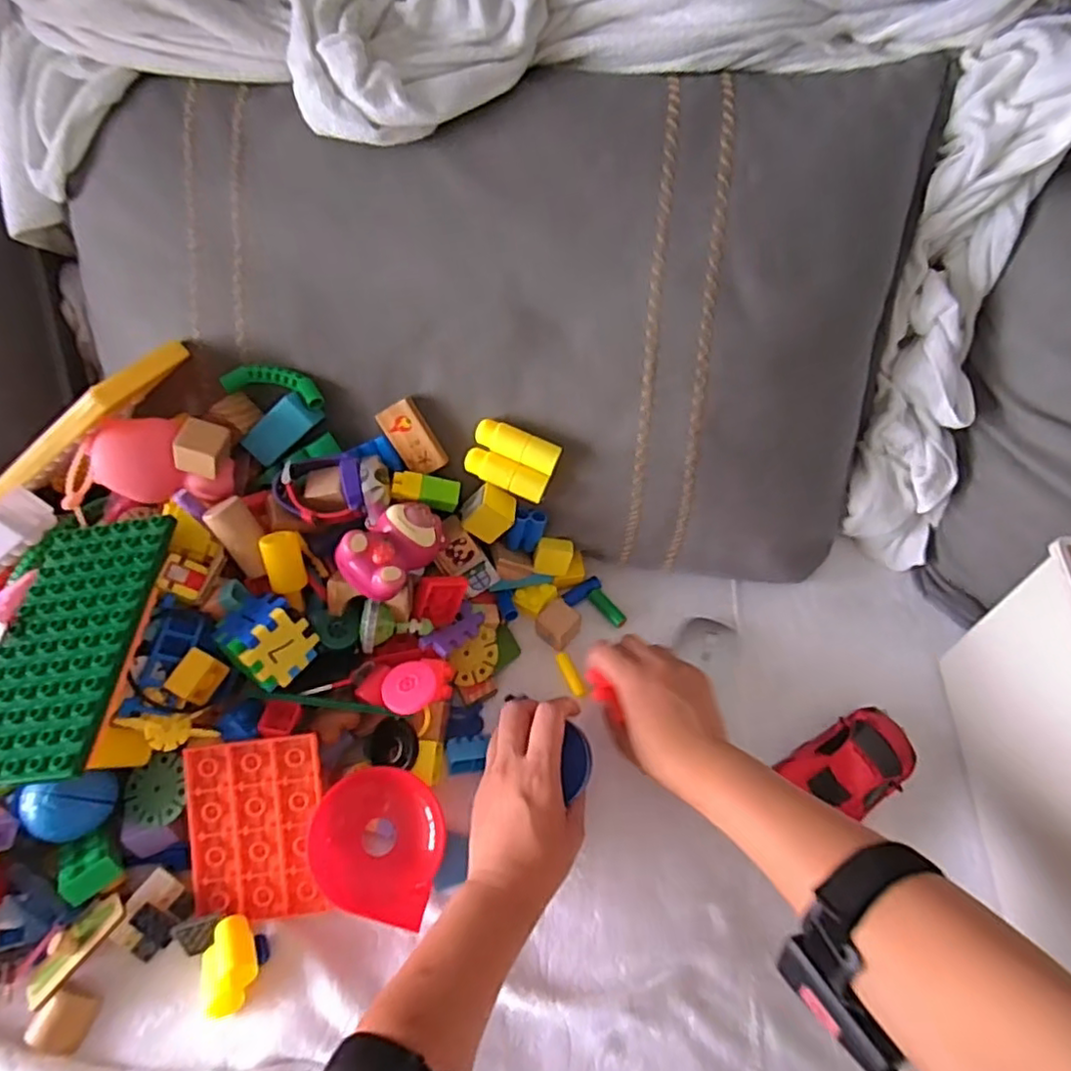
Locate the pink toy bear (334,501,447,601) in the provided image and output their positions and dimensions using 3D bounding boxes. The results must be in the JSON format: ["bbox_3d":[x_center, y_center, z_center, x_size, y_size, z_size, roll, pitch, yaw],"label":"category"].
[{"bbox_3d":[-0.103,0.007,0.461,0.047,0.038,0.078,32,66,15],"label":"pink toy bear"}]

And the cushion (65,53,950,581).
[{"bbox_3d":[-0.040,-0.165,0.557,0.681,0.160,0.385,1,105,3],"label":"cushion"}]

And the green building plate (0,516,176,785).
[{"bbox_3d":[-0.318,0.070,0.426,0.094,0.012,0.189,-8,54,5],"label":"green building plate"}]

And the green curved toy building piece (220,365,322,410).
[{"bbox_3d":[-0.206,-0.120,0.501,0.073,0.021,0.028,9,62,4],"label":"green curved toy building piece"}]

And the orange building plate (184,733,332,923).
[{"bbox_3d":[-0.199,0.212,0.452,0.093,0.007,0.123,-7,86,-1],"label":"orange building plate"}]

